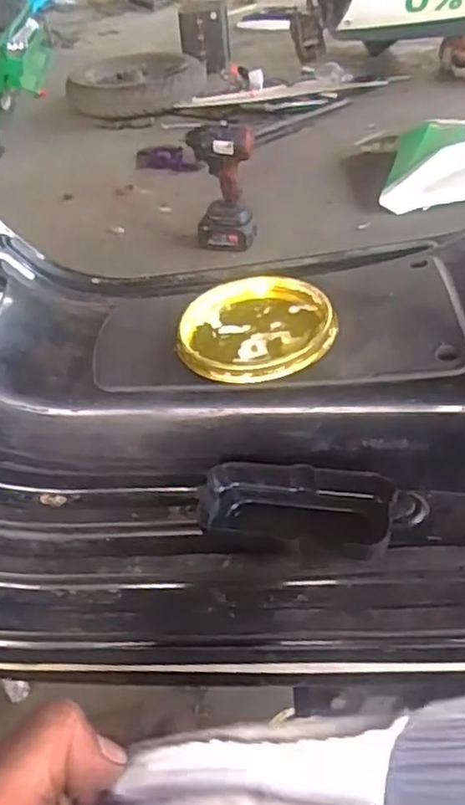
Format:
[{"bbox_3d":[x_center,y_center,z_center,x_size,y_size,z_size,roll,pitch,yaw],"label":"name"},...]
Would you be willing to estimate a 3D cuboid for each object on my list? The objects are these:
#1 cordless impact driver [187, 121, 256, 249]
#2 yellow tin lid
[{"bbox_3d":[-0.018,-0.434,1.327,0.122,0.238,0.080,4,42,11],"label":"cordless impact driver"},{"bbox_3d":[0.015,-0.048,0.428,0.098,0.017,0.093,-3,41,3],"label":"yellow tin lid"}]

